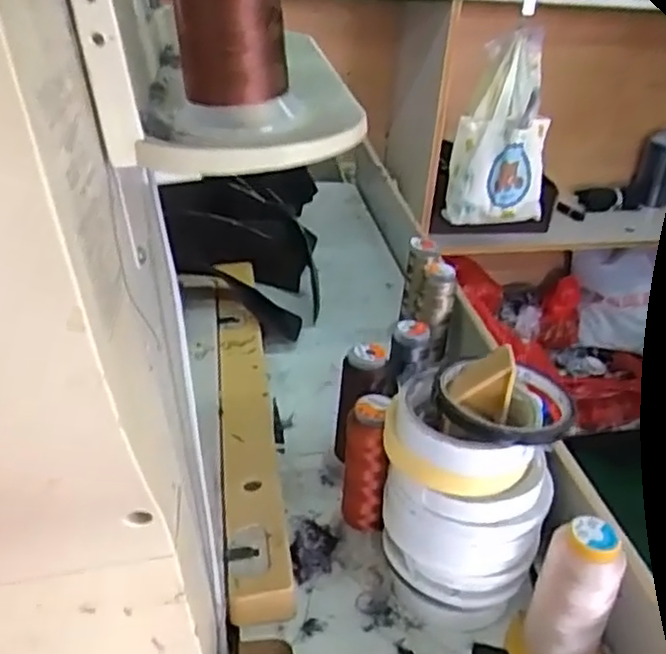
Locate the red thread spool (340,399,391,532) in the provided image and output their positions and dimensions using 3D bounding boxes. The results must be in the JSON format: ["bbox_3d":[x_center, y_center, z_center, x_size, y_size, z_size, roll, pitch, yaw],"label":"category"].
[{"bbox_3d":[0.024,0.107,0.538,0.032,0.105,0.039,4,30,-1],"label":"red thread spool"}]

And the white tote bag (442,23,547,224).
[{"bbox_3d":[0.344,-0.382,1.405,0.194,0.340,0.123,9,31,8],"label":"white tote bag"}]

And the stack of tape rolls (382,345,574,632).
[{"bbox_3d":[0.091,0.115,0.485,0.110,0.174,0.095,15,32,16],"label":"stack of tape rolls"}]

